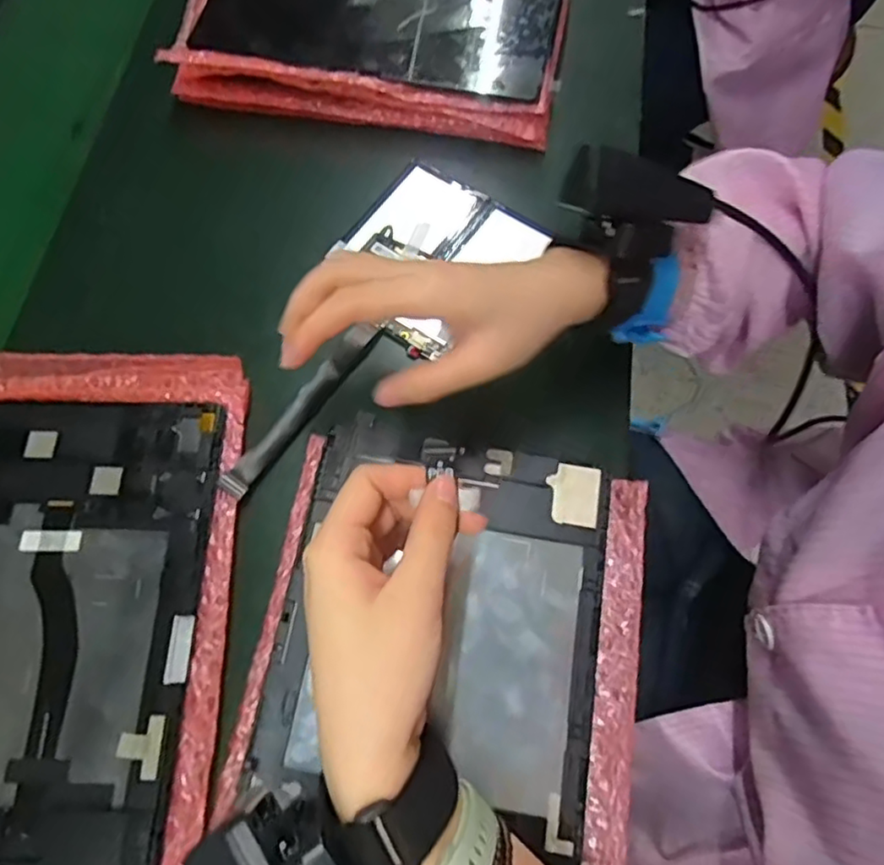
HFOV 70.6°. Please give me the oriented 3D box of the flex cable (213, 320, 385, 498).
[{"bbox_3d":[-0.085,-0.013,0.366,0.021,0.011,0.119,34,74,14],"label":"flex cable"}]

